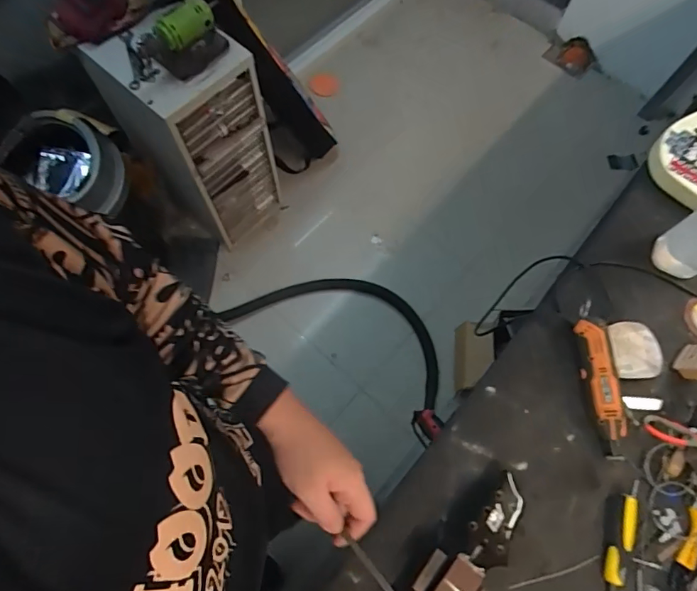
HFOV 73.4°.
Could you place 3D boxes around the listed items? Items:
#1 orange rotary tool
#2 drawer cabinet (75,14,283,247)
[{"bbox_3d":[0.426,0.140,0.795,0.052,0.047,0.262,-6,69,-4],"label":"orange rotary tool"},{"bbox_3d":[-0.464,-0.475,1.445,0.335,0.732,0.319,39,73,12],"label":"drawer cabinet"}]

